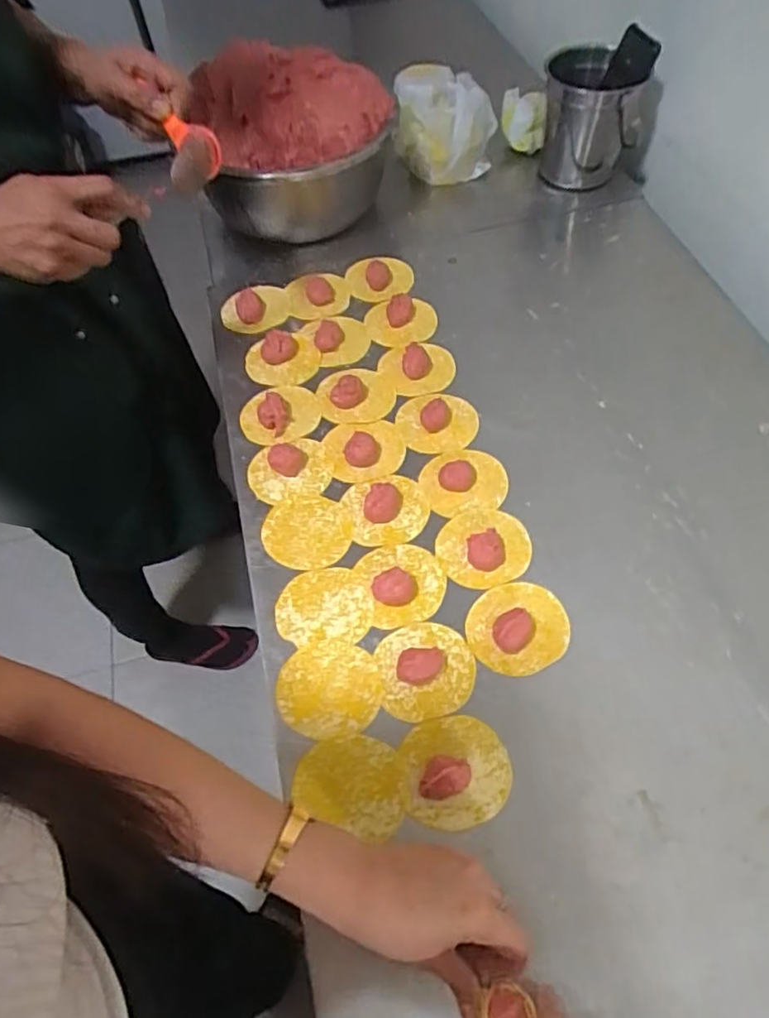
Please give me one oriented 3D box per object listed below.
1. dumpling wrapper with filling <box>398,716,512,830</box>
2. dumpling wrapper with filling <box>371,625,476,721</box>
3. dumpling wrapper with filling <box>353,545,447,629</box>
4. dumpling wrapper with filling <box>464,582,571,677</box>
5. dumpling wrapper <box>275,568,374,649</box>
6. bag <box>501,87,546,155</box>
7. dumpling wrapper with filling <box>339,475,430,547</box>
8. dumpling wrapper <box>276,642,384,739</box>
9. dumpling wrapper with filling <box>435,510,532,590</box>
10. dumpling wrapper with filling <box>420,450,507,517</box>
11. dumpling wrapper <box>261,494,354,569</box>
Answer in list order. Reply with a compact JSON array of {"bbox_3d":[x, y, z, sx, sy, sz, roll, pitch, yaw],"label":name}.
[{"bbox_3d":[0.054,0.193,0.466,0.080,0.032,0.076,-2,58,3],"label":"dumpling wrapper with filling"},{"bbox_3d":[0.035,0.129,0.512,0.078,0.021,0.079,-2,58,3],"label":"dumpling wrapper with filling"},{"bbox_3d":[0.017,0.062,0.557,0.073,0.019,0.079,-2,58,3],"label":"dumpling wrapper with filling"},{"bbox_3d":[0.114,0.096,0.529,0.086,0.026,0.078,-27,60,-13],"label":"dumpling wrapper with filling"},{"bbox_3d":[-0.054,0.087,0.556,0.083,0.004,0.073,-5,58,1],"label":"dumpling wrapper"},{"bbox_3d":[0.195,-0.545,0.880,0.062,0.075,0.031,-2,58,3],"label":"bag"},{"bbox_3d":[0.002,-0.005,0.602,0.079,0.018,0.077,-14,58,-5],"label":"dumpling wrapper with filling"},{"bbox_3d":[-0.046,0.149,0.515,0.085,0.004,0.076,-2,58,3],"label":"dumpling wrapper"},{"bbox_3d":[0.093,0.031,0.571,0.086,0.022,0.077,-20,59,-9],"label":"dumpling wrapper with filling"},{"bbox_3d":[0.080,-0.030,0.617,0.082,0.017,0.071,-18,58,-8],"label":"dumpling wrapper with filling"},{"bbox_3d":[-0.074,0.022,0.598,0.085,0.006,0.076,5,58,7],"label":"dumpling wrapper"}]

